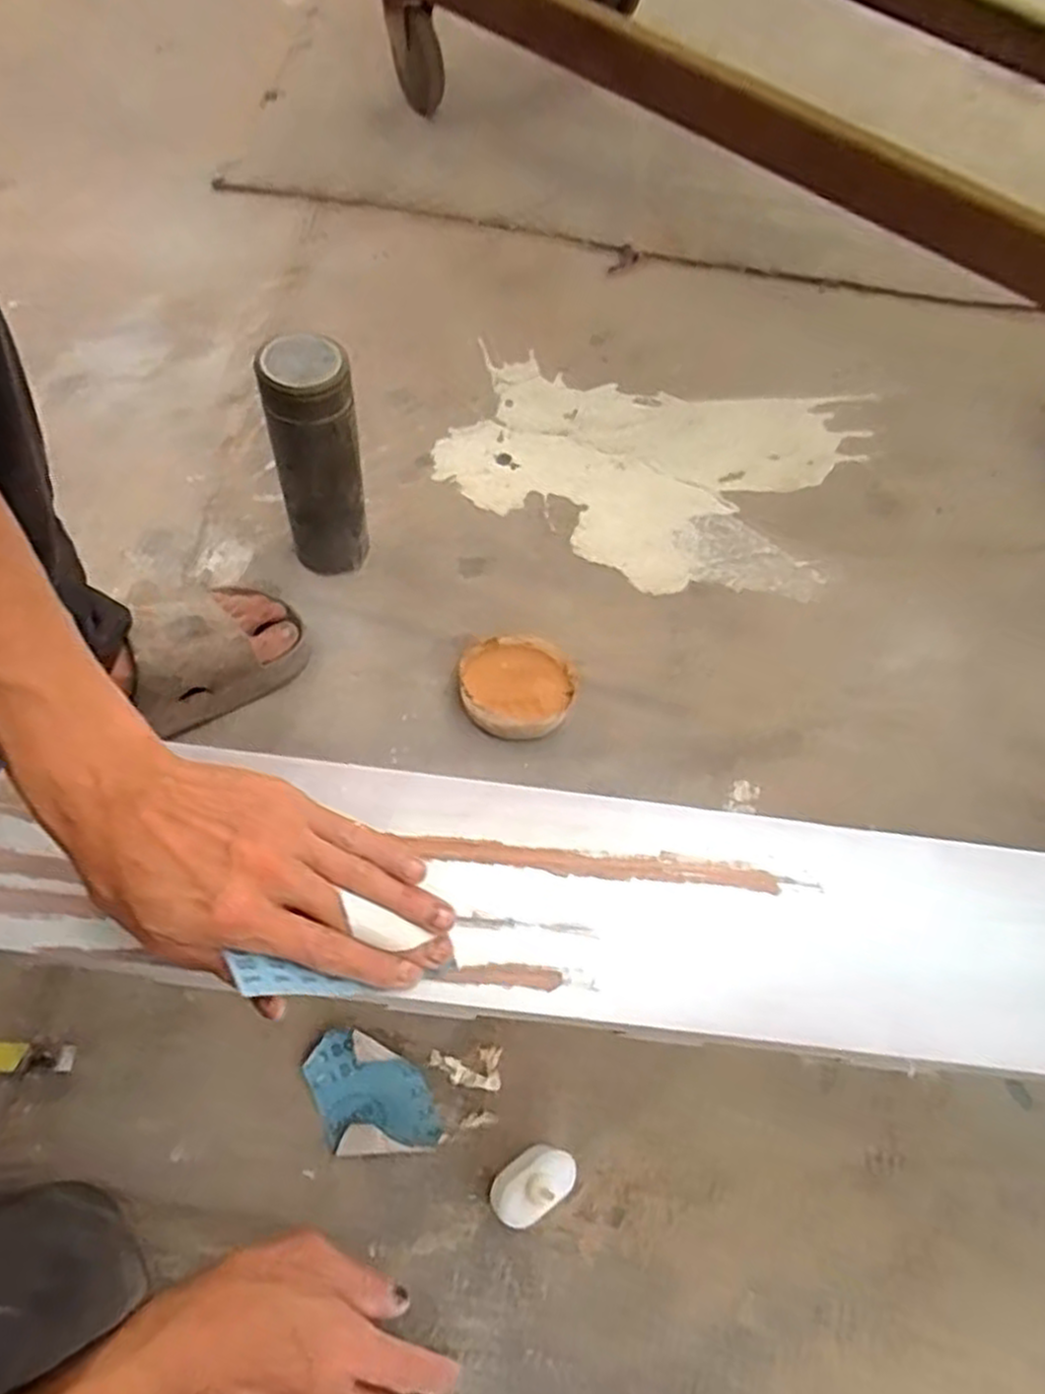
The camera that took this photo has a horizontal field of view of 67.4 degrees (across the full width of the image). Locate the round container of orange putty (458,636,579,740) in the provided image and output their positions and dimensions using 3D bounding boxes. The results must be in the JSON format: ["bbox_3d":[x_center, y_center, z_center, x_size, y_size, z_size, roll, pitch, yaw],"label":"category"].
[{"bbox_3d":[-0.002,-0.006,0.684,0.102,0.036,0.094,2,61,-3],"label":"round container of orange putty"}]

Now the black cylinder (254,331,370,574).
[{"bbox_3d":[-0.172,-0.194,0.672,0.072,0.216,0.065,-10,62,-9],"label":"black cylinder"}]

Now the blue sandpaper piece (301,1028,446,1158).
[{"bbox_3d":[-0.101,0.263,0.518,0.070,0.024,0.090,-23,65,-15],"label":"blue sandpaper piece"}]

